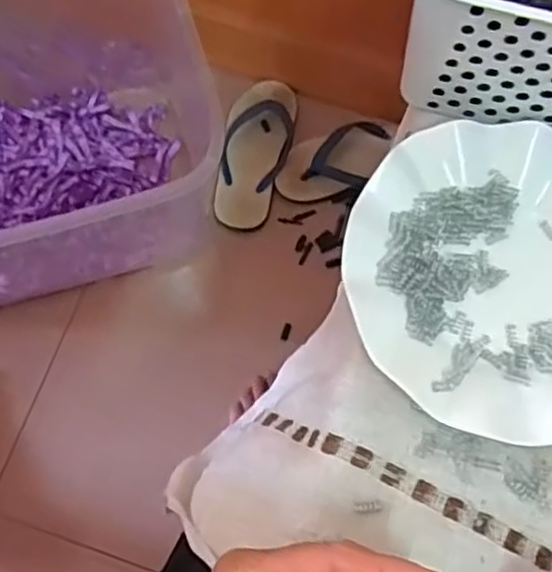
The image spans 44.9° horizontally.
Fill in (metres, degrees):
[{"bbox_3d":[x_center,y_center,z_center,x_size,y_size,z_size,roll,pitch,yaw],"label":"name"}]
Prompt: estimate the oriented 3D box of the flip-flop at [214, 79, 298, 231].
[{"bbox_3d":[-0.028,-0.193,0.957,0.093,0.039,0.235,11,73,1],"label":"flip-flop"}]

